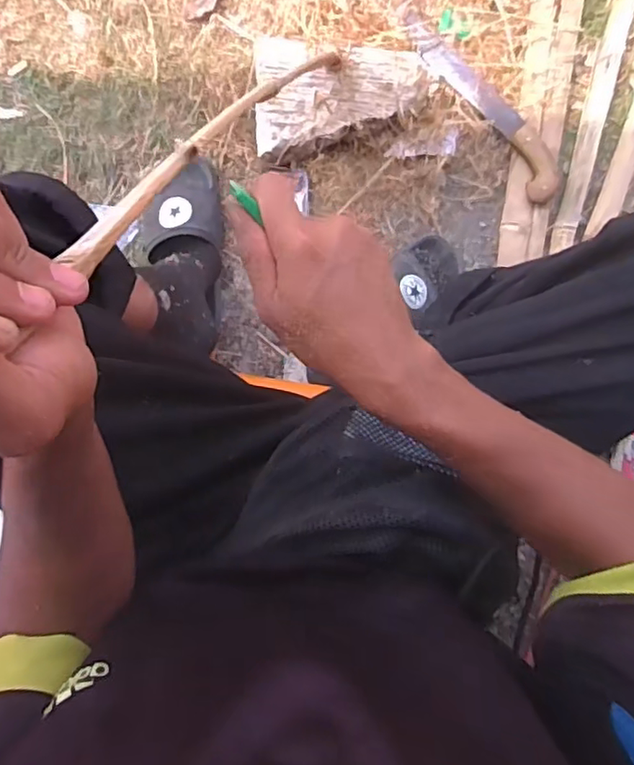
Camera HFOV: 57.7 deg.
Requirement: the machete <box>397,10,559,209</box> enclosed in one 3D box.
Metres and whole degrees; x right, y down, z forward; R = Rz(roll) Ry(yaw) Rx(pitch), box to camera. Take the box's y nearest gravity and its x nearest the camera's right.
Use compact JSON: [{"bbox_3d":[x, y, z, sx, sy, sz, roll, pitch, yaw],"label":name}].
[{"bbox_3d":[0.212,-0.362,0.738,0.065,0.035,0.305,-39,97,3],"label":"machete"}]

